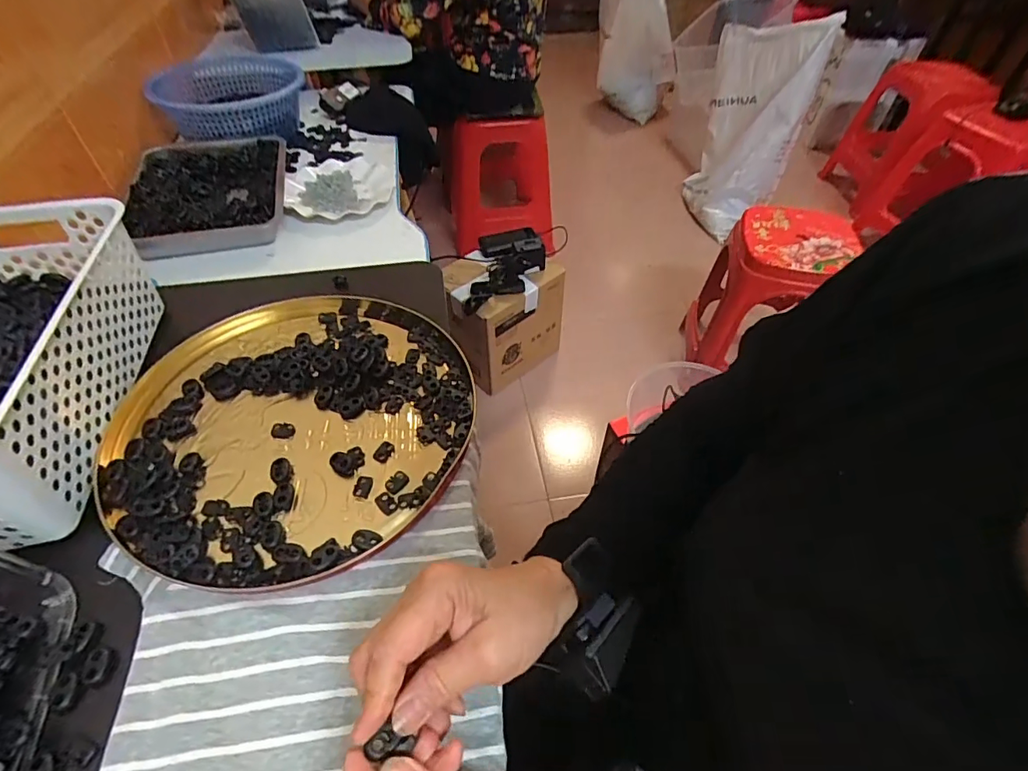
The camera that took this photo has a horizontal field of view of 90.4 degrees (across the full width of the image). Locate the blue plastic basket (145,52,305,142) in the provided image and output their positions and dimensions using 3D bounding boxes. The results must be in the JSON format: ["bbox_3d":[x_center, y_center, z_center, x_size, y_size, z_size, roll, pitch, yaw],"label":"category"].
[{"bbox_3d":[-0.549,-0.577,1.012,0.250,0.078,0.281,-7,49,-10],"label":"blue plastic basket"}]

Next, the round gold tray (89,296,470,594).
[{"bbox_3d":[-0.182,0.024,0.436,0.277,0.020,0.289,2,48,-2],"label":"round gold tray"}]

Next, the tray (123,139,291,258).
[{"bbox_3d":[-0.502,-0.323,0.847,0.223,0.049,0.322,-10,50,-10],"label":"tray"}]

